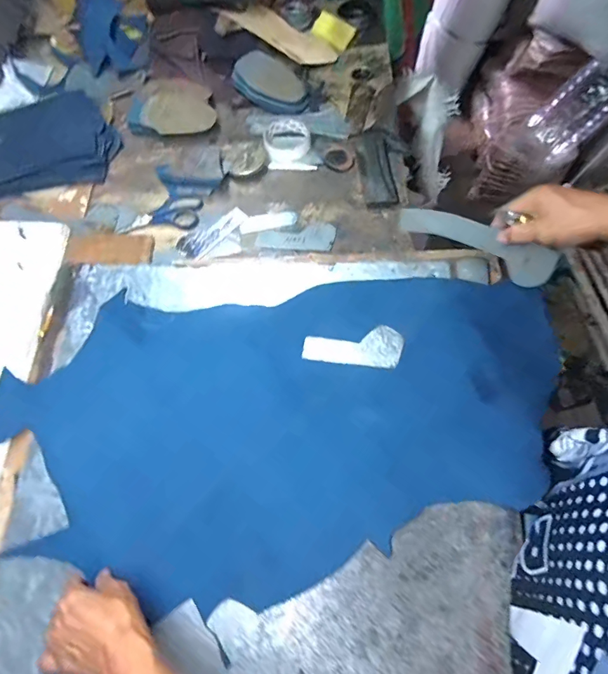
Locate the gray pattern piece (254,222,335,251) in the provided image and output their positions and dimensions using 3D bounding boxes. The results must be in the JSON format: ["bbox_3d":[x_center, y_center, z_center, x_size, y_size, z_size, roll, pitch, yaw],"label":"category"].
[{"bbox_3d":[-0.012,-0.169,0.683,0.126,0.012,0.051,4,67,1],"label":"gray pattern piece"}]

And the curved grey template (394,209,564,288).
[{"bbox_3d":[0.225,-0.123,0.543,0.203,0.058,0.007,26,48,12],"label":"curved grey template"}]

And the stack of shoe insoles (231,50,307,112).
[{"bbox_3d":[-0.062,-0.507,0.819,0.157,0.034,0.104,35,71,13],"label":"stack of shoe insoles"}]

